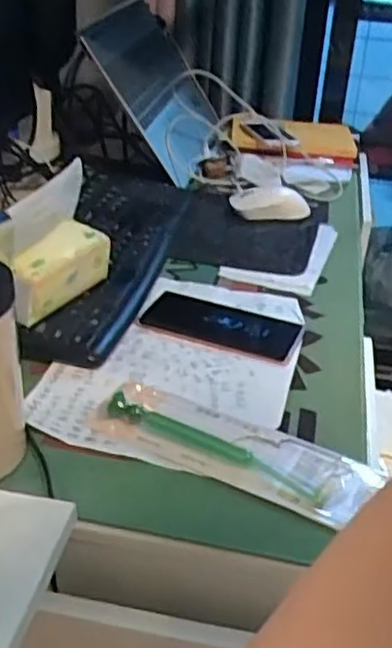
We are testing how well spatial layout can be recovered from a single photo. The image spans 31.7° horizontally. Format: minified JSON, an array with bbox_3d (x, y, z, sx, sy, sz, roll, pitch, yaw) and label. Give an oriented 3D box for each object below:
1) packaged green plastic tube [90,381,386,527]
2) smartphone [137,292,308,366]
[{"bbox_3d":[0.022,0.092,0.535,0.218,0.013,0.073,19,33,21],"label":"packaged green plastic tube"},{"bbox_3d":[0.025,0.000,0.696,0.157,0.005,0.084,15,31,14],"label":"smartphone"}]

